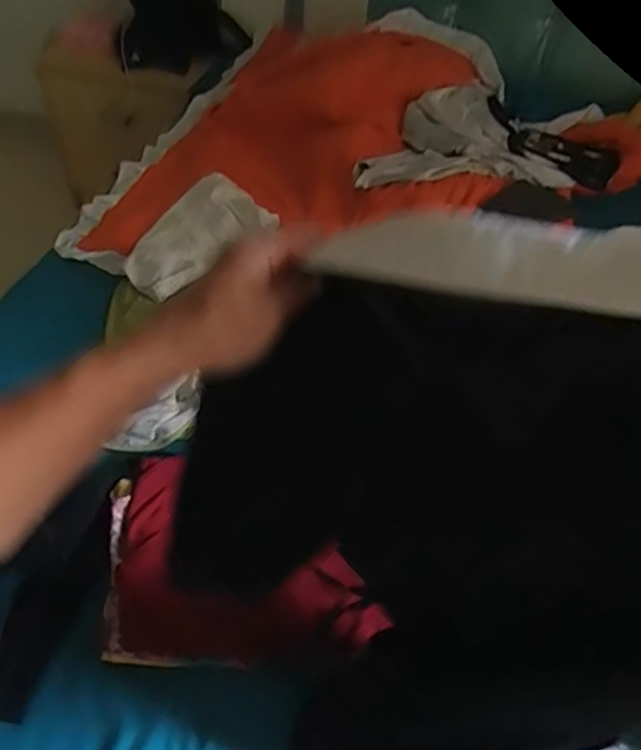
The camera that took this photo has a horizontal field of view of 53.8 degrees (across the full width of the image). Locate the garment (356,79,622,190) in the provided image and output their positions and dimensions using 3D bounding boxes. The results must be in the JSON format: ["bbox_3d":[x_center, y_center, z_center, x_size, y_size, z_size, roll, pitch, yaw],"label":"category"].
[{"bbox_3d":[0.371,-0.505,1.383,0.614,0.114,0.281,-5,47,-6],"label":"garment"}]

